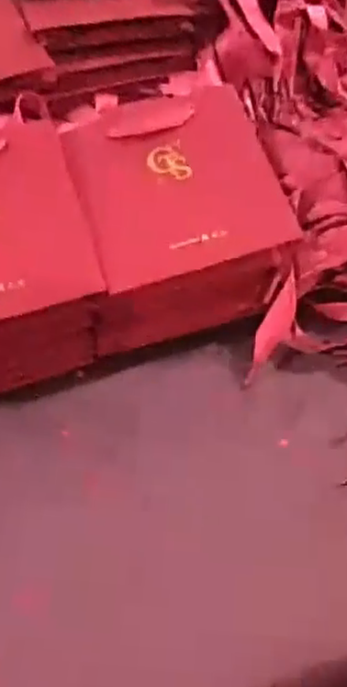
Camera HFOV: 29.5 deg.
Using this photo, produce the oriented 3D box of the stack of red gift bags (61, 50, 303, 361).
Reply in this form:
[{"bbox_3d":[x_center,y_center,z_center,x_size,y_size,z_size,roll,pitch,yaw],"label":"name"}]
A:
[{"bbox_3d":[-0.002,-0.096,0.497,0.151,0.103,0.164,-14,57,-8],"label":"stack of red gift bags"}]

